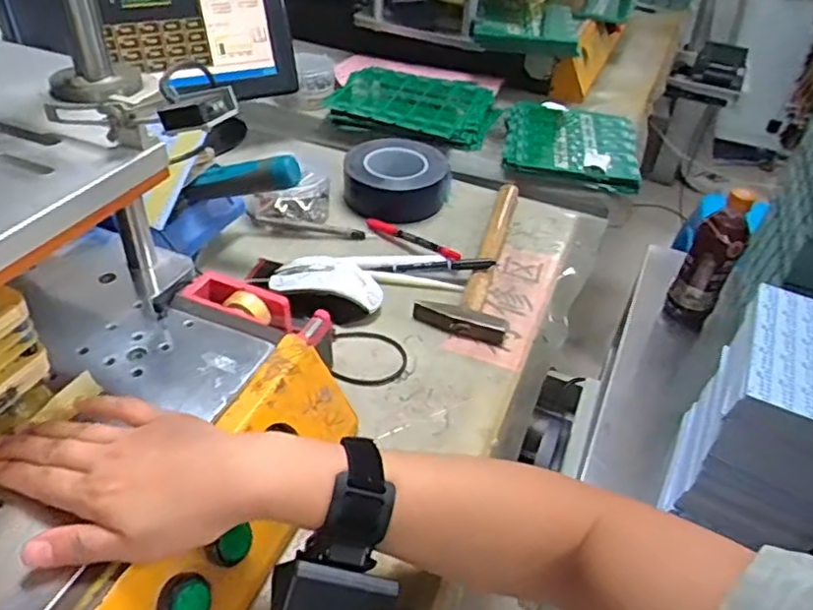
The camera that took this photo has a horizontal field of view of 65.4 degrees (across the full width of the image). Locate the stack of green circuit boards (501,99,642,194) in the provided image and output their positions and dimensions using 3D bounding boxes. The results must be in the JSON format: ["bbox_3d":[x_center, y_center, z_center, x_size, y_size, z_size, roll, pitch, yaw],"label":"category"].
[{"bbox_3d":[0.255,-0.262,0.993,0.195,0.029,0.240,8,40,3],"label":"stack of green circuit boards"}]

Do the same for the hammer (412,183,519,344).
[{"bbox_3d":[0.089,-0.066,0.744,0.095,0.024,0.291,13,40,8],"label":"hammer"}]

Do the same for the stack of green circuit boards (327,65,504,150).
[{"bbox_3d":[0.004,-0.332,1.050,0.277,0.045,0.213,16,41,13],"label":"stack of green circuit boards"}]

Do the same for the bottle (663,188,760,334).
[{"bbox_3d":[0.382,-0.056,0.798,0.058,0.188,0.054,26,44,22],"label":"bottle"}]

